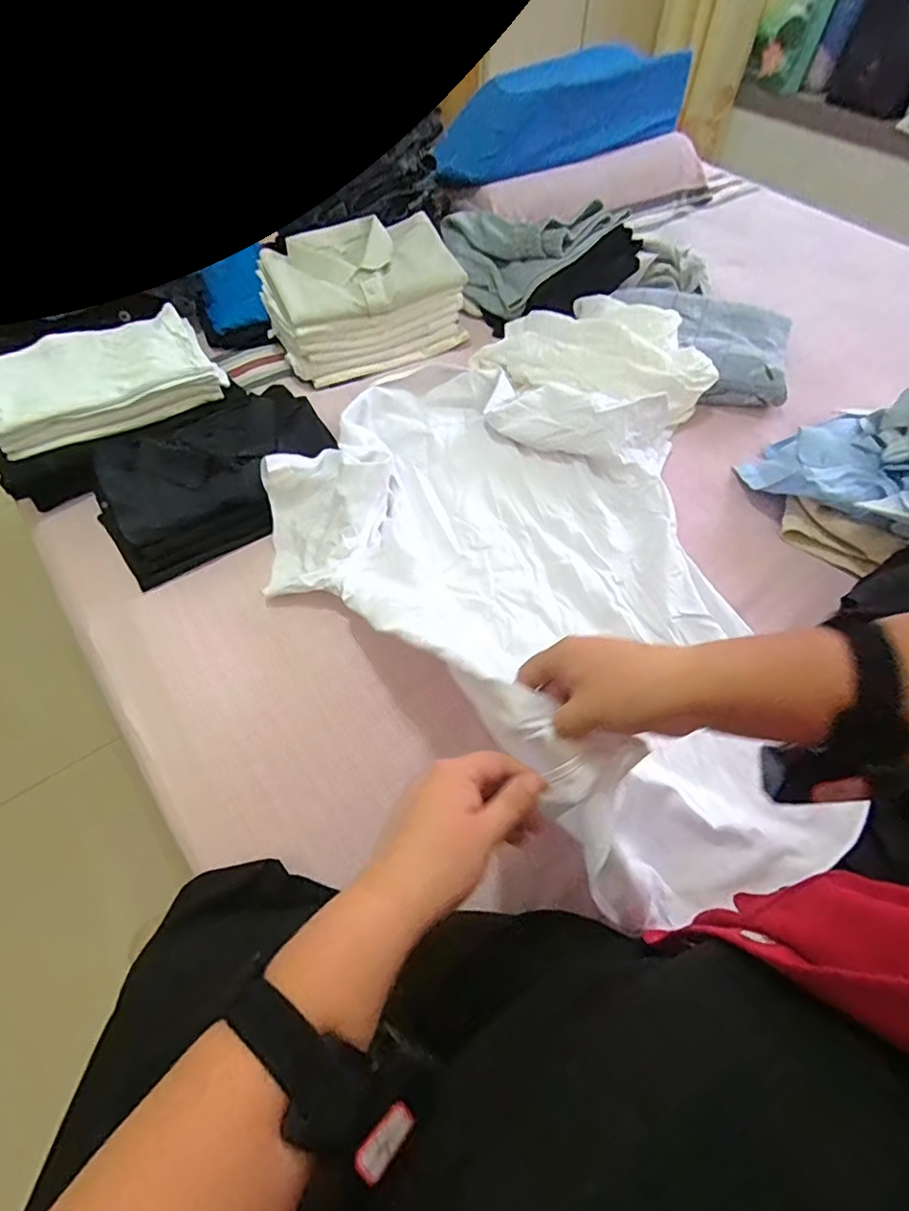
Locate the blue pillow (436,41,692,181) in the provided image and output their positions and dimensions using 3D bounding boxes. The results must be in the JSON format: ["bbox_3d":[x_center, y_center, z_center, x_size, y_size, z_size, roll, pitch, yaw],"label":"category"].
[{"bbox_3d":[0.206,-0.936,1.079,0.480,0.179,0.079,-17,58,-12],"label":"blue pillow"}]

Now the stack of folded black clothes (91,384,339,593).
[{"bbox_3d":[-0.308,-0.179,0.747,0.318,0.057,0.202,-31,62,-21],"label":"stack of folded black clothes"}]

